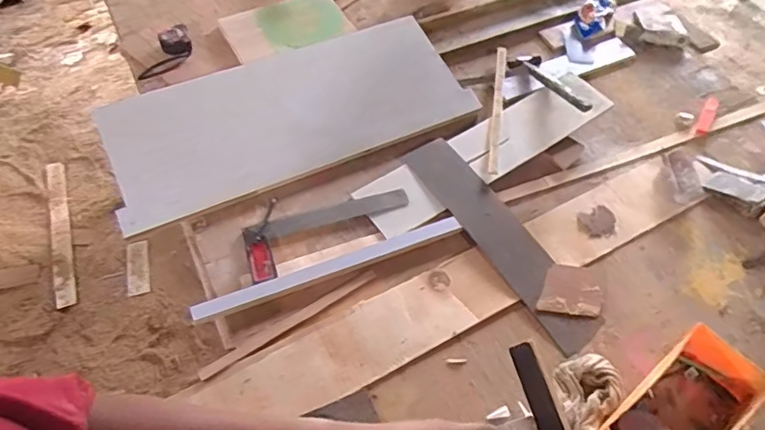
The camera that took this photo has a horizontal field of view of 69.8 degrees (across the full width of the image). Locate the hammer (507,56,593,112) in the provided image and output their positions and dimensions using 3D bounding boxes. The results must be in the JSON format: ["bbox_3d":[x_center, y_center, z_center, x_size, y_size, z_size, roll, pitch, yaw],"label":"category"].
[{"bbox_3d":[0.356,-0.280,1.151,0.082,0.026,0.247,-14,39,-10],"label":"hammer"}]

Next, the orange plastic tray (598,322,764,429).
[{"bbox_3d":[0.419,0.282,0.777,0.248,0.073,0.121,-35,63,-22],"label":"orange plastic tray"}]

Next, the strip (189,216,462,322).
[{"bbox_3d":[-0.082,0.085,0.919,0.463,0.011,0.031,-18,73,-16],"label":"strip"}]

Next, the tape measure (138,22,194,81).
[{"bbox_3d":[-0.468,-0.360,1.207,0.078,0.032,0.167,12,56,7],"label":"tape measure"}]

